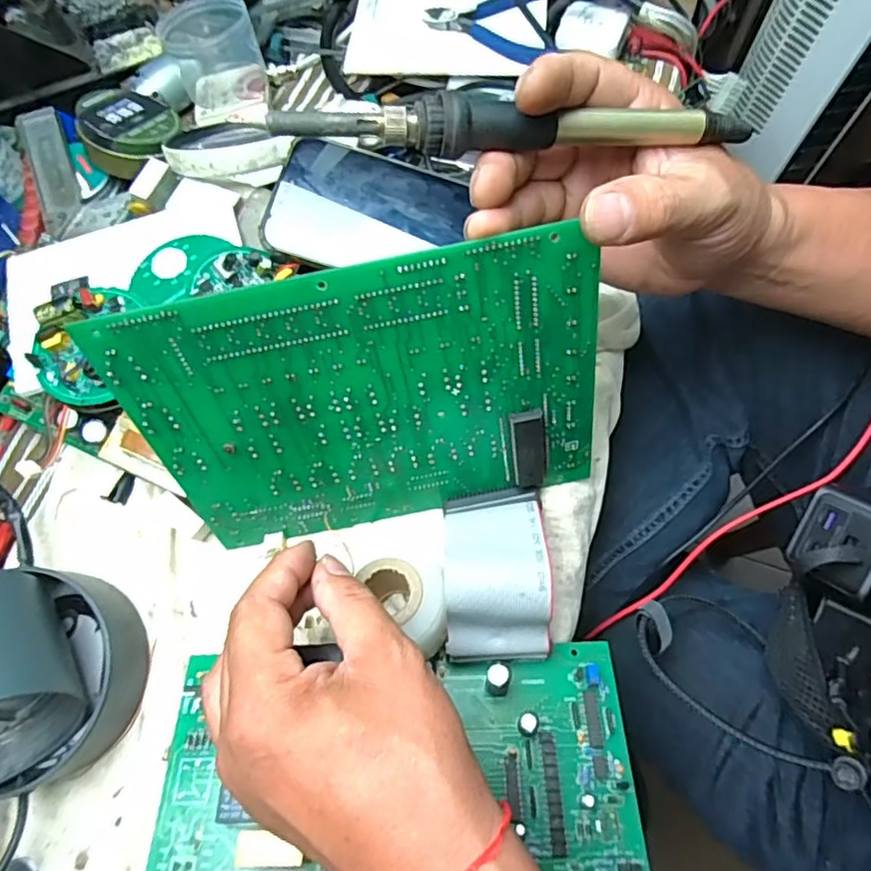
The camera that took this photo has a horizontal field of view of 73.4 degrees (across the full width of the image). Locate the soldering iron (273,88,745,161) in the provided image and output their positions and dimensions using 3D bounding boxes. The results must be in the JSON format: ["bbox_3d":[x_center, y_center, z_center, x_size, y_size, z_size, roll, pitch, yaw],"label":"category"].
[{"bbox_3d":[0.036,-0.119,0.225,0.192,0.016,0.016,-5,70,-10],"label":"soldering iron"}]

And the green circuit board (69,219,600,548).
[{"bbox_3d":[-0.029,-0.010,0.284,0.212,0.155,0.006,-11,45,2],"label":"green circuit board"}]

